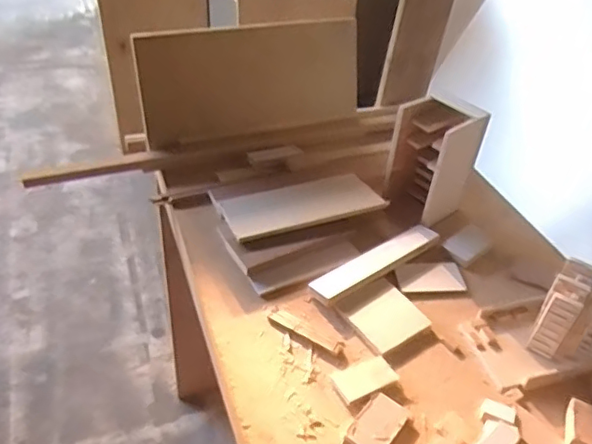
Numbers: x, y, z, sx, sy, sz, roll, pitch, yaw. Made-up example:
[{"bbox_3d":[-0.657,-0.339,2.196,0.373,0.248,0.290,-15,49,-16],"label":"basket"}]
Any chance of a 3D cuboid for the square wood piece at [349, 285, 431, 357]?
[{"bbox_3d":[0.119,0.126,0.730,0.087,0.016,0.065,-23,46,-29],"label":"square wood piece"}]

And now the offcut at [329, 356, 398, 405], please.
[{"bbox_3d":[0.078,0.179,0.658,0.068,0.007,0.042,-18,44,-24],"label":"offcut"}]

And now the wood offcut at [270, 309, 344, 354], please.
[{"bbox_3d":[0.013,0.134,0.710,0.101,0.006,0.022,24,43,23],"label":"wood offcut"}]

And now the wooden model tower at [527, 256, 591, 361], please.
[{"bbox_3d":[0.322,0.103,0.694,0.042,0.091,0.089,27,44,25],"label":"wooden model tower"}]

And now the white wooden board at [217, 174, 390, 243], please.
[{"bbox_3d":[0.010,-0.022,0.870,0.237,0.018,0.103,-13,42,-20],"label":"white wooden board"}]

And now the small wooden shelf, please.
[{"bbox_3d":[0.206,-0.100,0.861,0.100,0.156,0.095,-25,47,-31],"label":"small wooden shelf"}]

